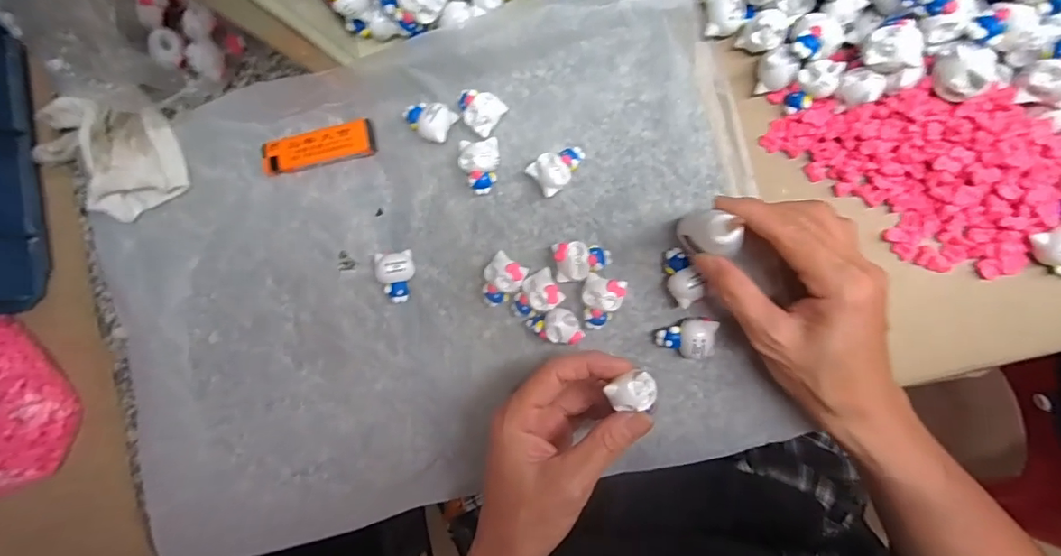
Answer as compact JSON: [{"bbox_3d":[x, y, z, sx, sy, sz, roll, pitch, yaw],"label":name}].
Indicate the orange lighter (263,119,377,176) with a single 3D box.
[{"bbox_3d":[-0.148,-0.089,0.351,0.079,0.014,0.023,-11,88,9],"label":"orange lighter"}]

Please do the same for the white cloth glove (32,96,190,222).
[{"bbox_3d":[-0.313,-0.086,0.368,0.118,0.035,0.076,10,91,9],"label":"white cloth glove"}]

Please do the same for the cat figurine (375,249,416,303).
[{"bbox_3d":[-0.093,-0.001,0.344,0.023,0.016,0.035,-6,89,9],"label":"cat figurine"}]

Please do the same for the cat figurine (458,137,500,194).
[{"bbox_3d":[-0.033,-0.074,0.335,0.026,0.019,0.034,-4,89,9],"label":"cat figurine"}]

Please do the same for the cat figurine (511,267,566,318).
[{"bbox_3d":[0.003,0.013,0.330,0.034,0.019,0.025,-34,84,8],"label":"cat figurine"}]

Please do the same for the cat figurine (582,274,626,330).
[{"bbox_3d":[0.045,0.016,0.323,0.026,0.020,0.033,14,92,9],"label":"cat figurine"}]

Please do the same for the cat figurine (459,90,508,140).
[{"bbox_3d":[-0.034,-0.111,0.334,0.031,0.016,0.026,40,96,7],"label":"cat figurine"}]

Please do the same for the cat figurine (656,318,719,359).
[{"bbox_3d":[0.098,0.037,0.313,0.037,0.020,0.023,3,90,10],"label":"cat figurine"}]

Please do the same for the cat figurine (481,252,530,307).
[{"bbox_3d":[-0.019,0.003,0.334,0.025,0.020,0.034,34,95,8],"label":"cat figurine"}]

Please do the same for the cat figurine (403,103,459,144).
[{"bbox_3d":[-0.069,-0.107,0.338,0.033,0.017,0.024,27,94,9],"label":"cat figurine"}]

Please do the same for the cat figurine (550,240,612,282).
[{"bbox_3d":[0.033,-0.012,0.324,0.034,0.019,0.024,-9,88,9],"label":"cat figurine"}]

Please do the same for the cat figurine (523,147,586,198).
[{"bbox_3d":[0.019,-0.071,0.327,0.035,0.019,0.024,-38,84,7],"label":"cat figurine"}]

